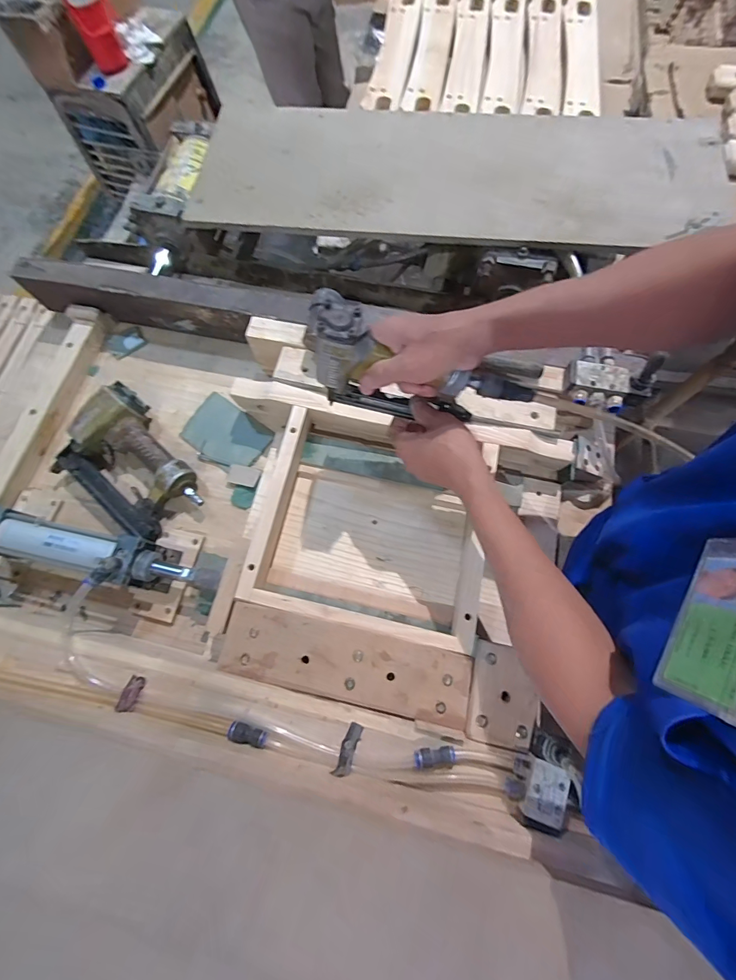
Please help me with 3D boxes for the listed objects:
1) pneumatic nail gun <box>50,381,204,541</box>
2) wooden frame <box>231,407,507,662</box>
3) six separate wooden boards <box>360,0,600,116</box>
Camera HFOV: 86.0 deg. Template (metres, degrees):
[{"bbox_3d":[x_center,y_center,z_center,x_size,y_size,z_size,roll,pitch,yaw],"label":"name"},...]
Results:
[{"bbox_3d":[-0.342,-0.036,0.574,0.219,0.060,0.155,38,76,13],"label":"pneumatic nail gun"},{"bbox_3d":[0.014,0.044,0.532,0.302,0.065,0.276,13,72,6],"label":"wooden frame"},{"bbox_3d":[0.251,-0.895,0.816,0.451,0.051,0.494,10,72,5],"label":"six separate wooden boards"}]

